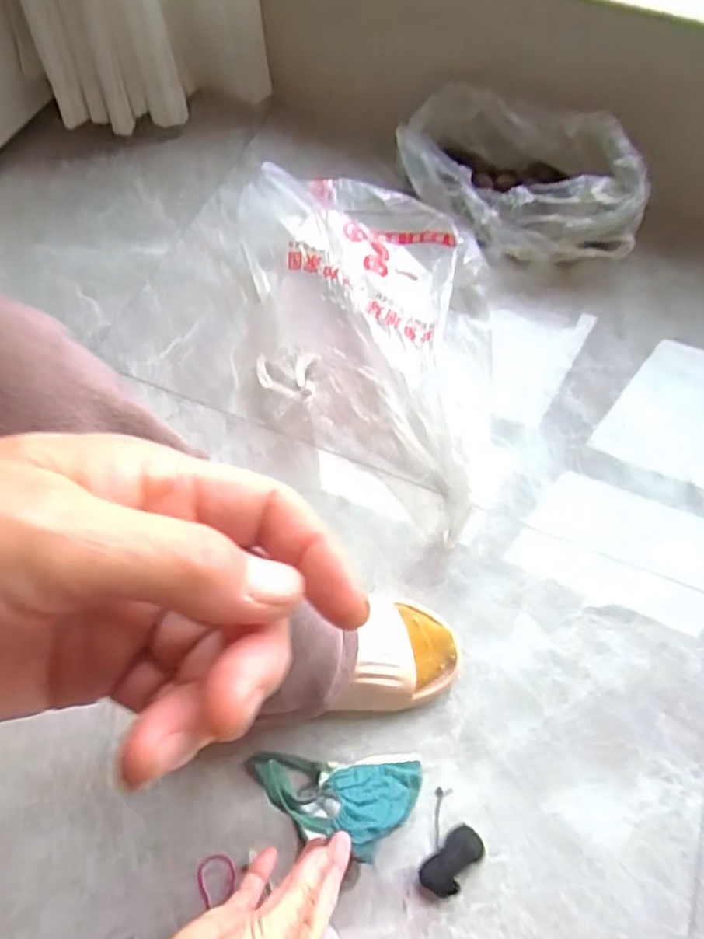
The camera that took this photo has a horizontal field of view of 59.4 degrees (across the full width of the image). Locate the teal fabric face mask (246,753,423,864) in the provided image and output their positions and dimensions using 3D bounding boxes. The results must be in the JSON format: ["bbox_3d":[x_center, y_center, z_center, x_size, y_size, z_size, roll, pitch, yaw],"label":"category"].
[{"bbox_3d":[-0.008,0.261,0.484,0.133,0.083,0.064,1,64,-2],"label":"teal fabric face mask"}]

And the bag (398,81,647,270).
[{"bbox_3d":[0.217,-0.395,0.835,0.355,0.129,0.166,32,67,12],"label":"bag"}]

